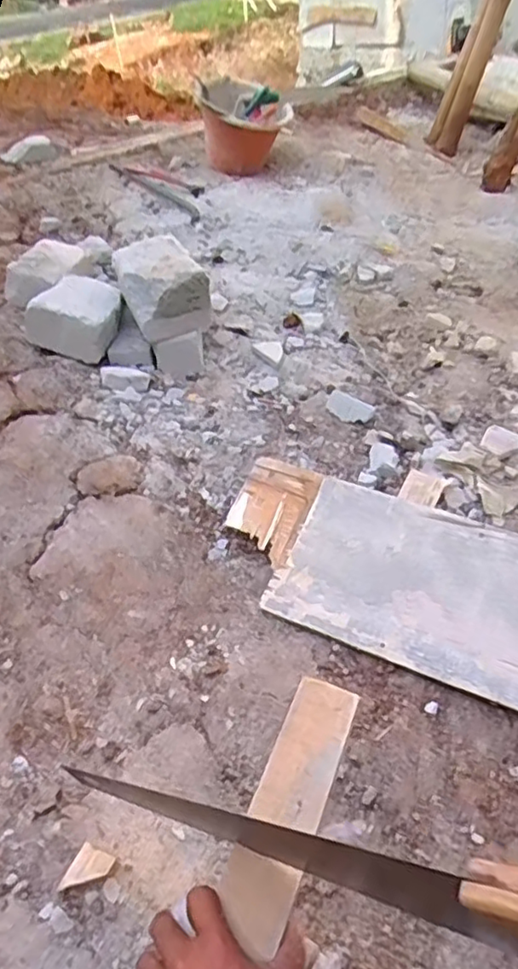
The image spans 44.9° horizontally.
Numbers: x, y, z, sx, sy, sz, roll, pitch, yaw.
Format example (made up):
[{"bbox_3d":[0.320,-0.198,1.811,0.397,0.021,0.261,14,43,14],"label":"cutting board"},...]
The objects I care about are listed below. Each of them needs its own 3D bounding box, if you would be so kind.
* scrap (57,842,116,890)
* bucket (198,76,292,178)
[{"bbox_3d":[-0.150,0.340,0.550,0.031,0.020,0.042,27,52,23],"label":"scrap"},{"bbox_3d":[-0.037,-0.975,1.701,0.234,0.176,0.266,1,46,1],"label":"bucket"}]

